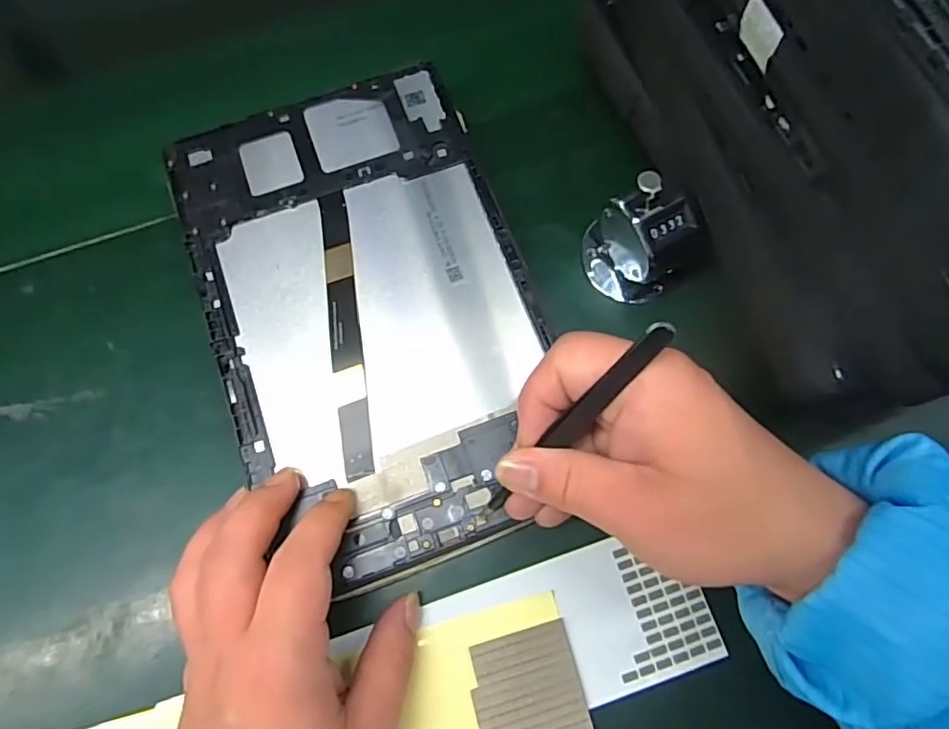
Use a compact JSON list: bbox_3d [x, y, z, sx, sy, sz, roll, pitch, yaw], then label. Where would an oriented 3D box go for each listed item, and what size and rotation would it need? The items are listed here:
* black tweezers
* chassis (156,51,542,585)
[{"bbox_3d":[0.033,0.026,0.219,0.008,0.120,0.007,44,37,11],"label":"black tweezers"},{"bbox_3d":[-0.049,-0.026,0.283,0.147,0.007,0.236,-19,75,-6],"label":"chassis"}]

